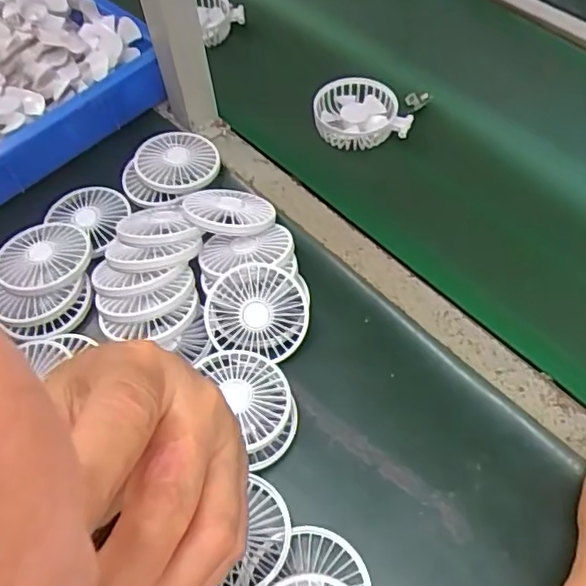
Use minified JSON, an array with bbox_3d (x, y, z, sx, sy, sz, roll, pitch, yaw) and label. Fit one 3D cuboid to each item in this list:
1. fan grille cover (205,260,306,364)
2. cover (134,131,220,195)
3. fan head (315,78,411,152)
[{"bbox_3d":[-0.031,0.015,0.508,0.086,0.021,0.078,15,84,0],"label":"fan grille cover"},{"bbox_3d":[-0.123,-0.144,0.628,0.083,0.012,0.092,7,55,-3],"label":"cover"},{"bbox_3d":[0.076,-0.202,0.655,0.100,0.031,0.075,0,58,4],"label":"fan head"}]

